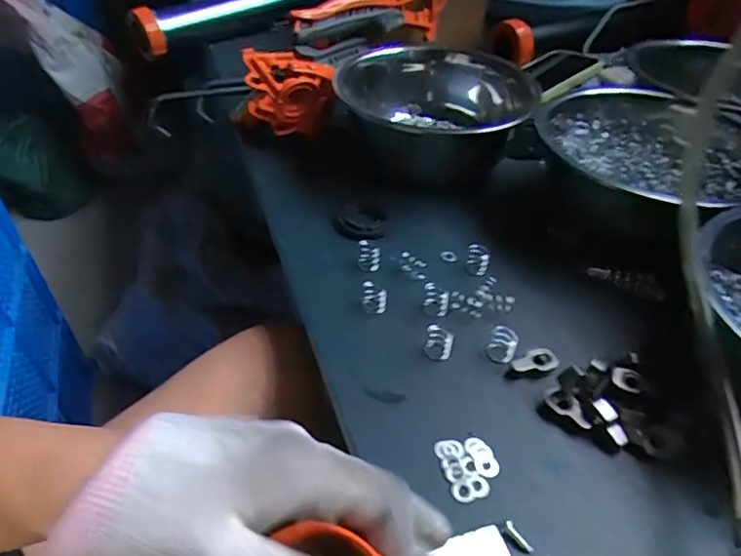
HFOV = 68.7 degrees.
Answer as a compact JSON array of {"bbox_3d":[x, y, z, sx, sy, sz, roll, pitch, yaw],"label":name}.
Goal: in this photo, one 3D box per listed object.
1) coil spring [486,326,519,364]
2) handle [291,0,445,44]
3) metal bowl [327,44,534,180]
[{"bbox_3d":[0.087,0.044,0.357,0.018,0.020,0.014,13,44,12],"label":"coil spring"},{"bbox_3d":[0.003,-0.298,0.602,0.198,0.068,0.041,-30,51,-28],"label":"handle"},{"bbox_3d":[0.052,-0.155,0.524,0.176,0.072,0.176,1,42,-1],"label":"metal bowl"}]

